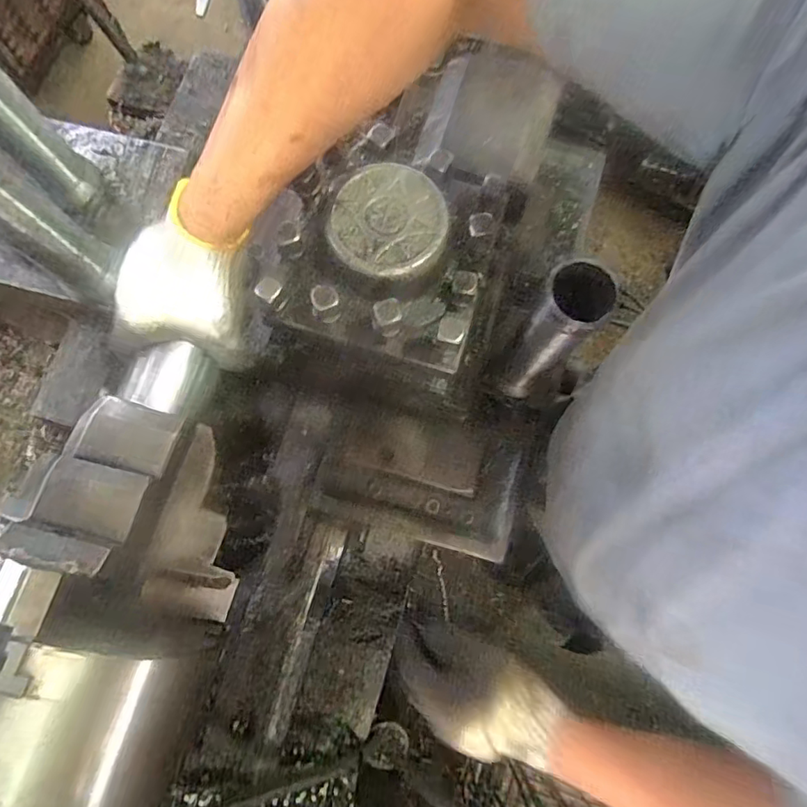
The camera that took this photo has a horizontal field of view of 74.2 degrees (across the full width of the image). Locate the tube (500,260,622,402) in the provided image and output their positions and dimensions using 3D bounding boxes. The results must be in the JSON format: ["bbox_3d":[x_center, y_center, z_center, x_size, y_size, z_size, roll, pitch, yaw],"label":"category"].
[{"bbox_3d":[0.119,-0.054,0.447,0.044,0.209,0.050,21,77,3],"label":"tube"}]

